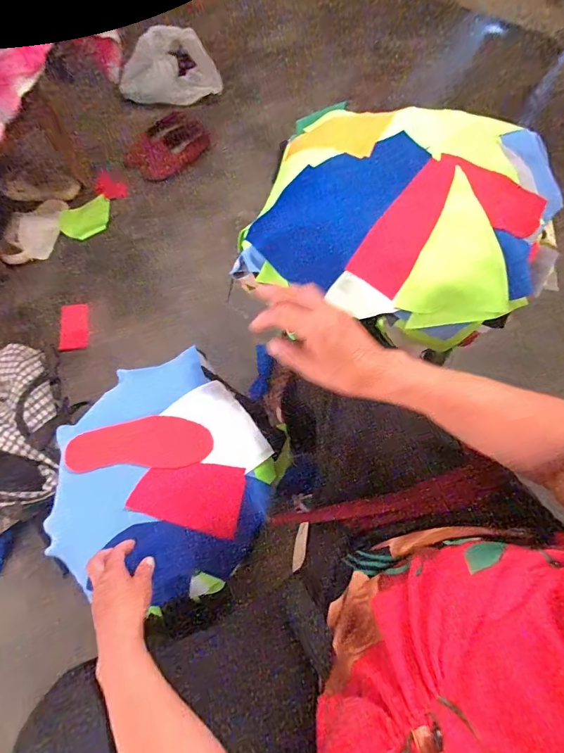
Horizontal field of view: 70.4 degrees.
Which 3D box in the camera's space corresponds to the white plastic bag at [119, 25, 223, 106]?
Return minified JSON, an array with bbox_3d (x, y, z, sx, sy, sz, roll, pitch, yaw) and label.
[{"bbox_3d":[-0.363,-0.994,1.269,0.316,0.130,0.195,-13,71,-2],"label":"white plastic bag"}]

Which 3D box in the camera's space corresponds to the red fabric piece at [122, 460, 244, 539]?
[{"bbox_3d":[-0.138,0.173,0.594,0.158,0.024,0.097,10,72,6],"label":"red fabric piece"}]

